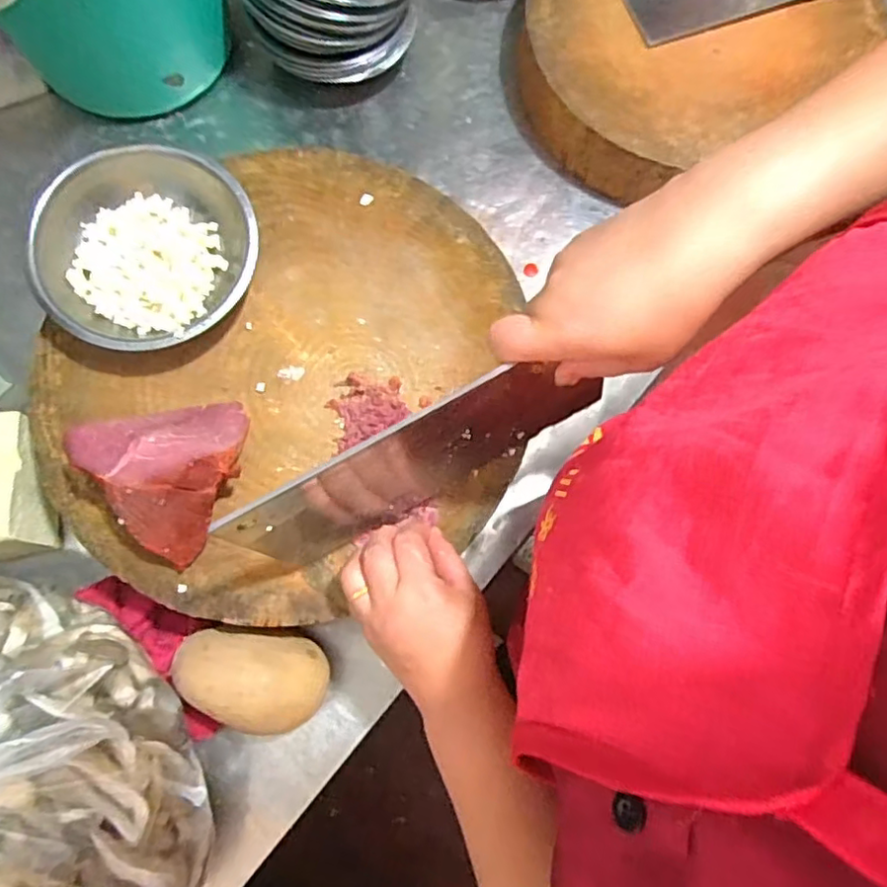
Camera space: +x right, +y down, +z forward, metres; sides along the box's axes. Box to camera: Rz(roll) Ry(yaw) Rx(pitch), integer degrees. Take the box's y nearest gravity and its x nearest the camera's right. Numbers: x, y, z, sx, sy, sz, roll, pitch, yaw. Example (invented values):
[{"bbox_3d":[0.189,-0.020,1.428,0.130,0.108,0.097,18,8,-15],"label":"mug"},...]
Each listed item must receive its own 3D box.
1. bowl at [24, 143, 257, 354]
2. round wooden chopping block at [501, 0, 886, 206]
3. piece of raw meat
[{"bbox_3d":[-0.228,-0.146,0.477,0.148,0.060,0.163,26,75,6],"label":"bowl"},{"bbox_3d":[0.250,-0.437,0.650,0.368,0.090,0.301,-33,78,-10],"label":"round wooden chopping block"},{"bbox_3d":[-0.181,0.015,0.435,0.100,0.064,0.105,-39,79,-11],"label":"piece of raw meat"}]

